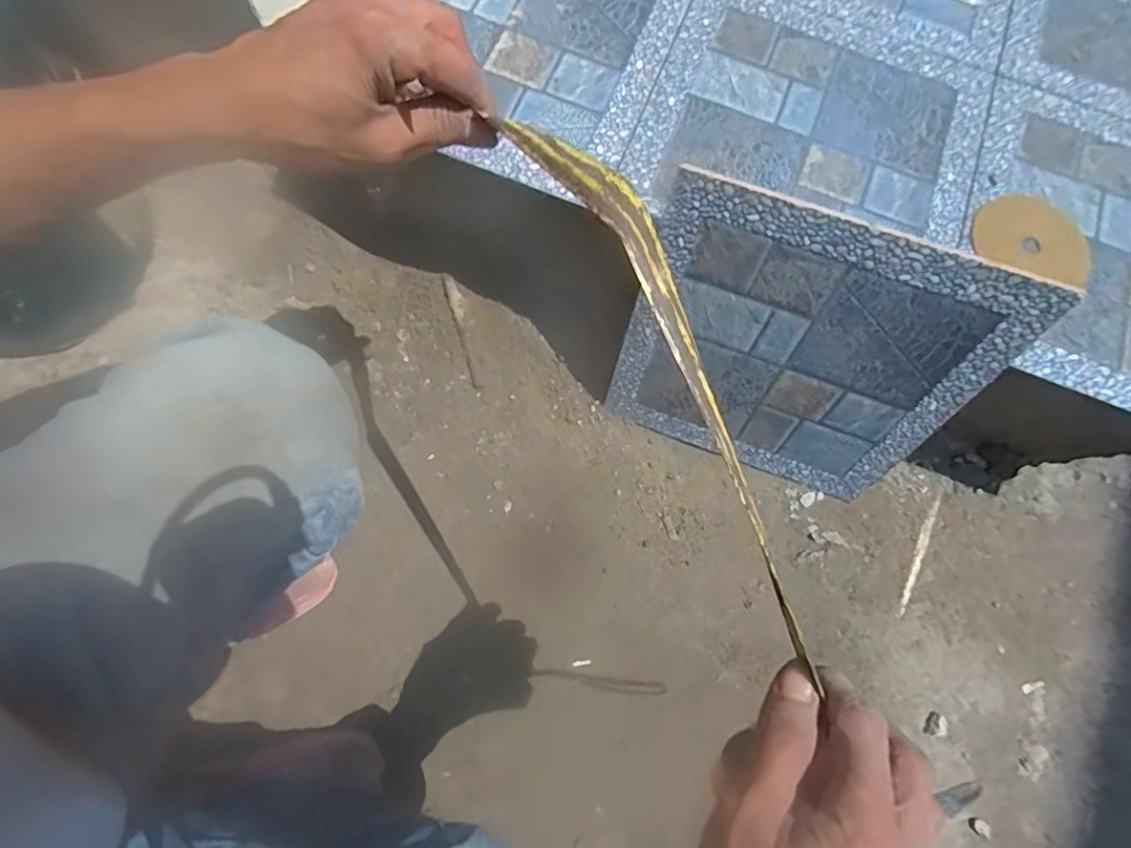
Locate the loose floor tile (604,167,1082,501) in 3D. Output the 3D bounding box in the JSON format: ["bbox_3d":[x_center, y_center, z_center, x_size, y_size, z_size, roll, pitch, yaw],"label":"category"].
[{"bbox_3d":[0.202,-0.054,0.519,0.291,0.289,0.006,21,53,5],"label":"loose floor tile"}]

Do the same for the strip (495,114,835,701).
[{"bbox_3d":[0.045,-0.021,0.231,0.021,0.042,0.258,-27,89,-8],"label":"strip"}]

